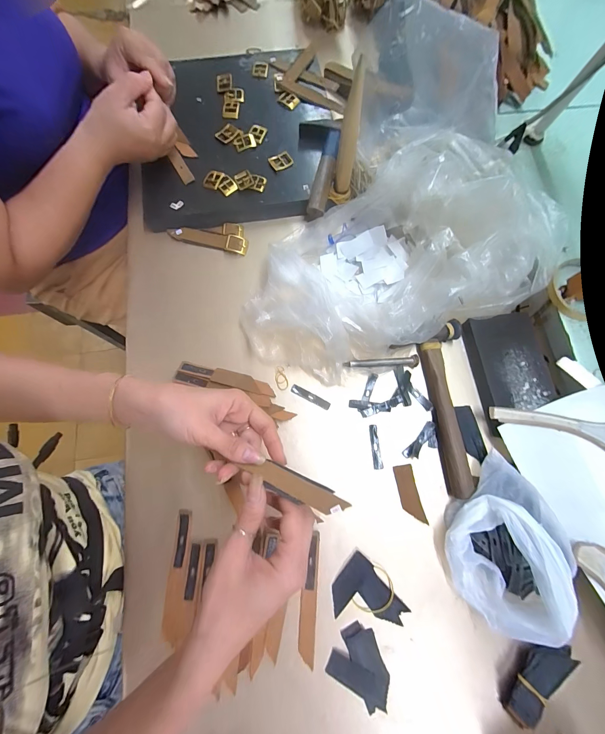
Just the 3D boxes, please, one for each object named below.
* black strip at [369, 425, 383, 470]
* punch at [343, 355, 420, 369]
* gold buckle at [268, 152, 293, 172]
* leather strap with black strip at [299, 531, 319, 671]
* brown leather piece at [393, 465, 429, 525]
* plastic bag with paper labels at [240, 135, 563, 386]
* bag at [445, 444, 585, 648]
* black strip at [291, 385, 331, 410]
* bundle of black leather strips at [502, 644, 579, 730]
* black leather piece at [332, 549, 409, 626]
[{"bbox_3d":[0.089,0.097,0.358,0.011,0.006,0.052,-5,76,-2],"label":"black strip"},{"bbox_3d":[0.103,-0.006,0.380,0.096,0.010,0.013,-1,76,-1],"label":"punch"},{"bbox_3d":[-0.032,-0.302,0.431,0.033,0.008,0.021,-25,77,-7],"label":"gold buckle"},{"bbox_3d":[0.007,0.251,0.321,0.016,0.005,0.125,4,76,0],"label":"leather strap with black strip"},{"bbox_3d":[0.125,0.149,0.345,0.022,0.005,0.063,-10,76,-3],"label":"brown leather piece"},{"bbox_3d":[0.102,-0.135,0.359,0.382,0.115,0.225,-21,77,-6],"label":"plastic bag with paper labels"},{"bbox_3d":[0.218,0.188,0.305,0.112,0.060,0.141,39,79,9],"label":"bag"},{"bbox_3d":[0.010,0.039,0.373,0.053,0.005,0.011,27,77,6],"label":"black strip"},{"bbox_3d":[0.235,0.315,0.298,0.085,0.028,0.027,-43,80,-10],"label":"bundle of black leather strips"},{"bbox_3d":[0.070,0.254,0.318,0.077,0.004,0.059,41,79,9],"label":"black leather piece"}]

